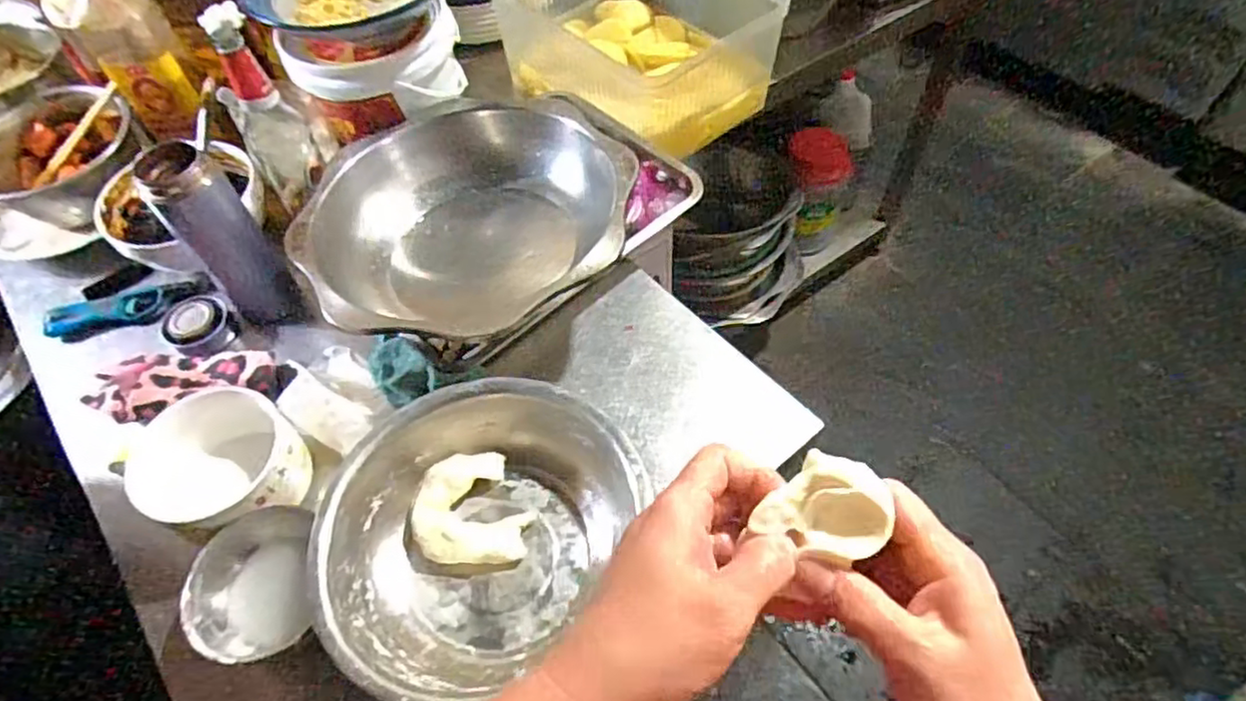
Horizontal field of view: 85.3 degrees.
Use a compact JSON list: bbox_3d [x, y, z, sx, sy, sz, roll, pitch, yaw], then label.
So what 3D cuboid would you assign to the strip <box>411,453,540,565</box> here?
[{"bbox_3d":[-0.139,0.145,0.629,0.100,0.033,0.105,-1,52,0],"label":"strip"}]

